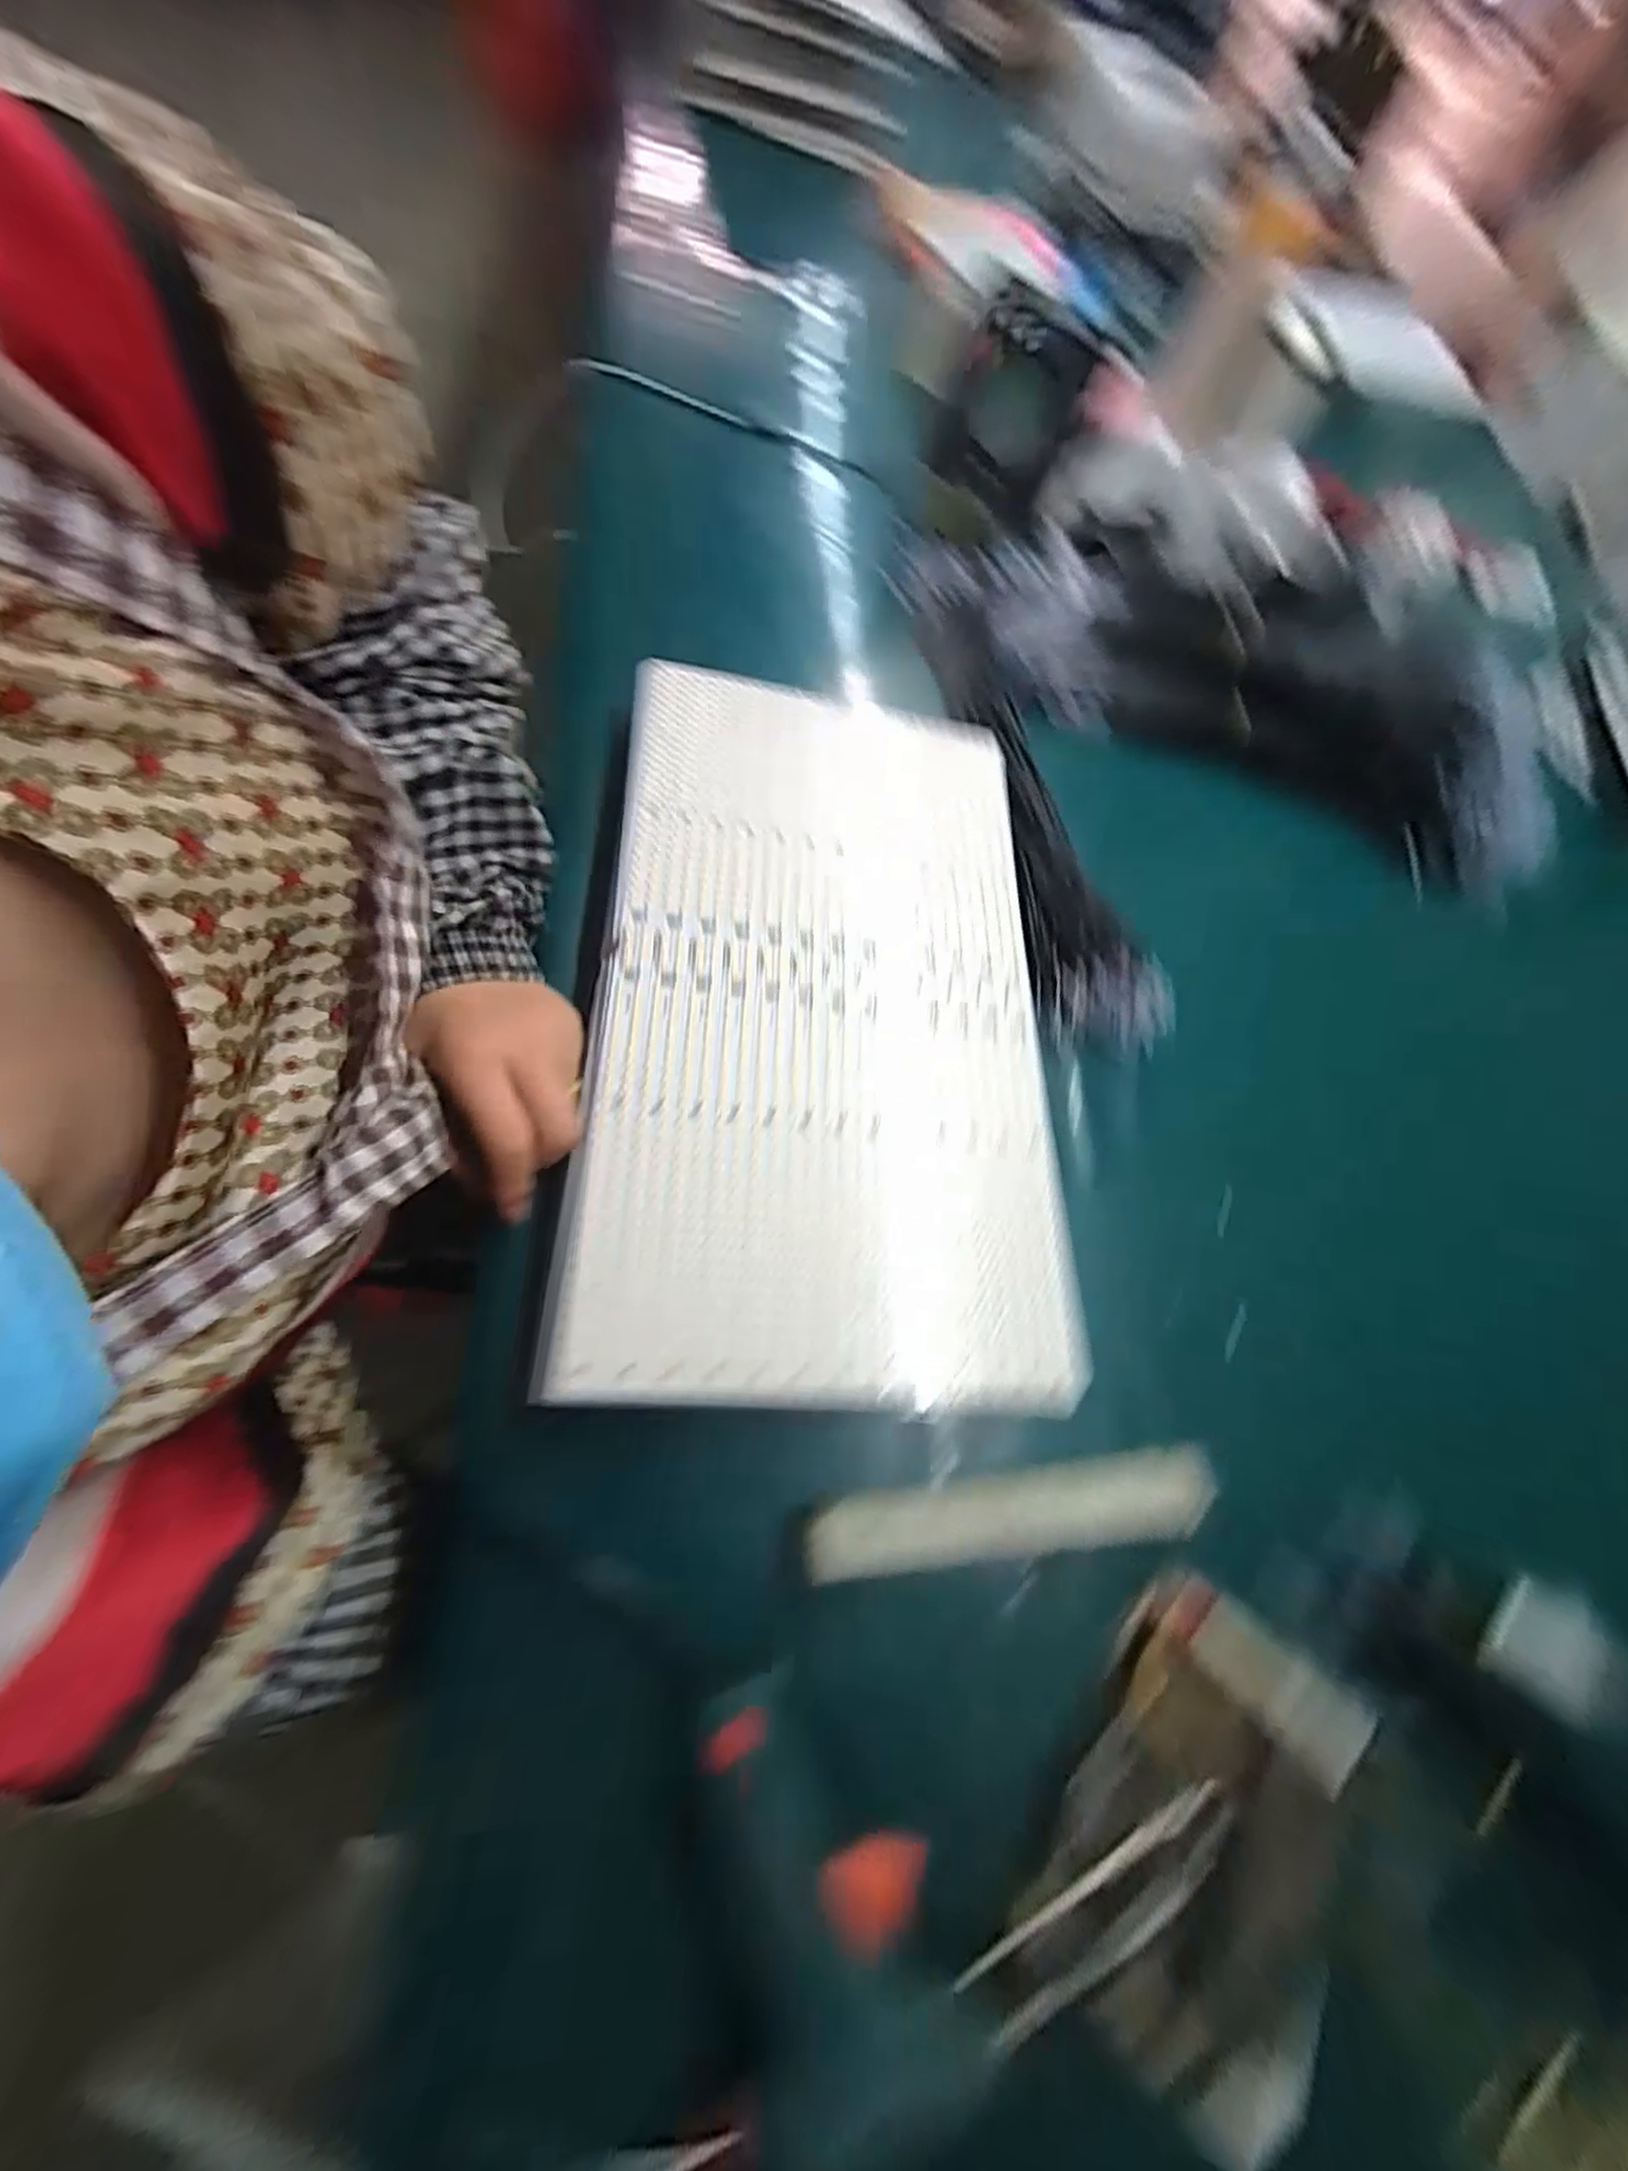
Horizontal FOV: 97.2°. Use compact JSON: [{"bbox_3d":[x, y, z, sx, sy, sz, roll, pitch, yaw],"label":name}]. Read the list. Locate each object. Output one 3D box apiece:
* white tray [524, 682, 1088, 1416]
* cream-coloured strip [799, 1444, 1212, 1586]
[{"bbox_3d":[0.009,-0.054,0.383,0.237,0.015,0.411,5,67,-12],"label":"white tray"},{"bbox_3d":[0.093,0.197,0.328,0.195,0.011,0.033,-1,59,-12],"label":"cream-coloured strip"}]

